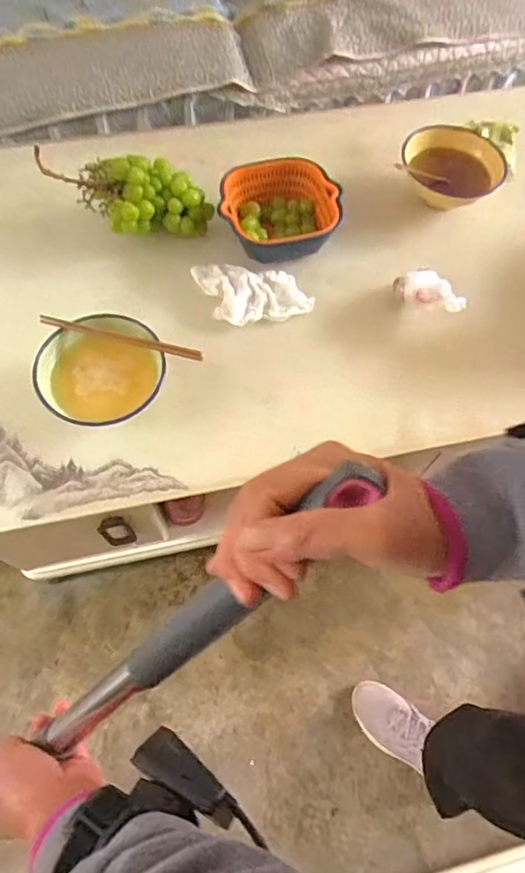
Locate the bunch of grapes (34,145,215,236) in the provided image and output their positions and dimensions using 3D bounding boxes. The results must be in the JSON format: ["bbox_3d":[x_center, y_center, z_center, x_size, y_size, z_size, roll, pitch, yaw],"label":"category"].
[{"bbox_3d":[-0.191,-0.390,0.837,0.206,0.121,0.095,-14,67,-8],"label":"bunch of grapes"}]

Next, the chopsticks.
[{"bbox_3d":[-0.199,-0.138,0.722,0.235,0.014,0.014,13,66,4],"label":"chopsticks"}]

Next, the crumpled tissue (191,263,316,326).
[{"bbox_3d":[-0.015,-0.240,0.828,0.188,0.035,0.117,-2,66,-2],"label":"crumpled tissue"}]

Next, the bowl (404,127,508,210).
[{"bbox_3d":[0.335,-0.473,0.918,0.177,0.083,0.162,1,66,-1],"label":"bowl"}]

